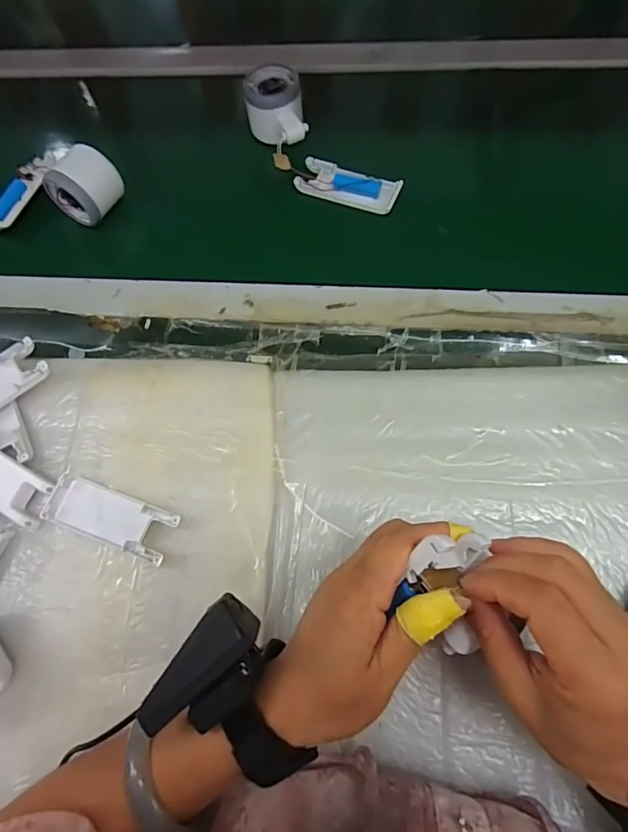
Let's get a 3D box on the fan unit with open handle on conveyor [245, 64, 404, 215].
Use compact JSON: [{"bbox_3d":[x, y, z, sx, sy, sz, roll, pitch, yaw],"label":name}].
[{"bbox_3d":[-0.002,-0.275,0.477,0.072,0.047,0.201,-40,74,-11],"label":"fan unit with open handle on conveyor"}]

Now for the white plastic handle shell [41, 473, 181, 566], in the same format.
[{"bbox_3d":[-0.156,0.078,0.357,0.104,0.012,0.038,19,73,9],"label":"white plastic handle shell"}]

